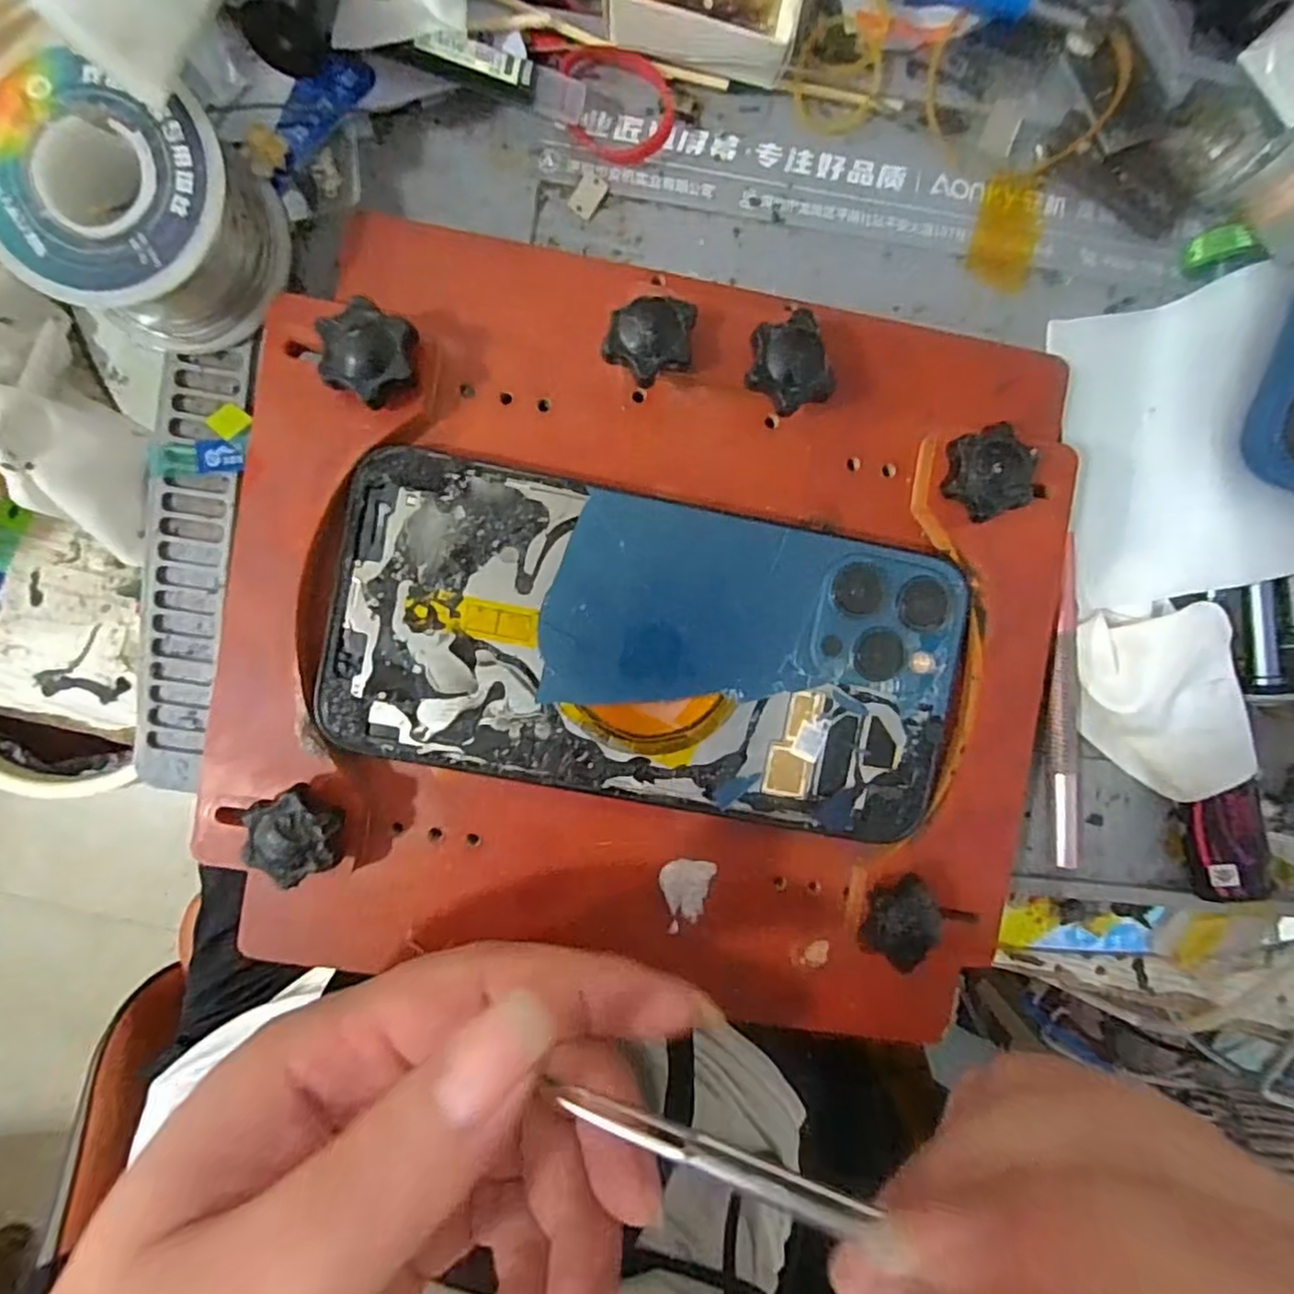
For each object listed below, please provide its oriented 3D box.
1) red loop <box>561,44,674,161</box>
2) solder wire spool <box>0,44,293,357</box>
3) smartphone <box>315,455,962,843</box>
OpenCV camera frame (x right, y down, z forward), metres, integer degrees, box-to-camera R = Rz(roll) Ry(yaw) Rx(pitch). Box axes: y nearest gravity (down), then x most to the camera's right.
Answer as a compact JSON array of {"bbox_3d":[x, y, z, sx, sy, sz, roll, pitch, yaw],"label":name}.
[{"bbox_3d":[-0.008,-0.146,0.177,0.029,0.007,0.028,-2,93,-1],"label":"red loop"},{"bbox_3d":[-0.119,-0.100,0.158,0.049,0.033,0.049,0,93,-1],"label":"solder wire spool"},{"bbox_3d":[0.002,0.001,0.174,0.159,0.009,0.076,10,93,-2],"label":"smartphone"}]

